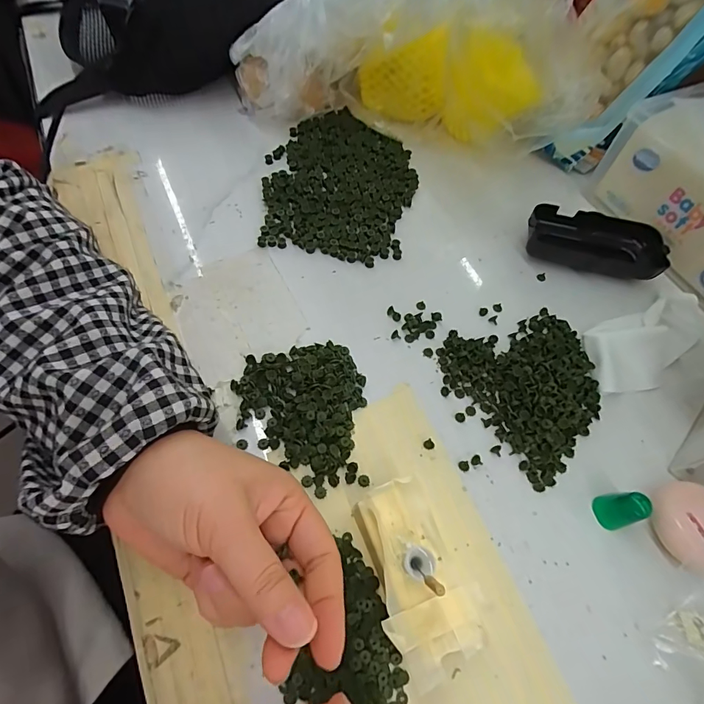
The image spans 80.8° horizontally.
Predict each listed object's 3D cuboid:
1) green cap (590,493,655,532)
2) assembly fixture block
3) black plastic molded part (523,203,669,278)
[{"bbox_3d":[0.161,0.095,0.247,0.017,0.029,0.019,-6,62,-7],"label":"green cap"},{"bbox_3d":[0.032,0.115,0.217,0.047,0.042,0.088,-19,65,-13],"label":"assembly fixture block"},{"bbox_3d":[0.203,-0.093,0.352,0.106,0.023,0.050,15,62,4],"label":"black plastic molded part"}]

